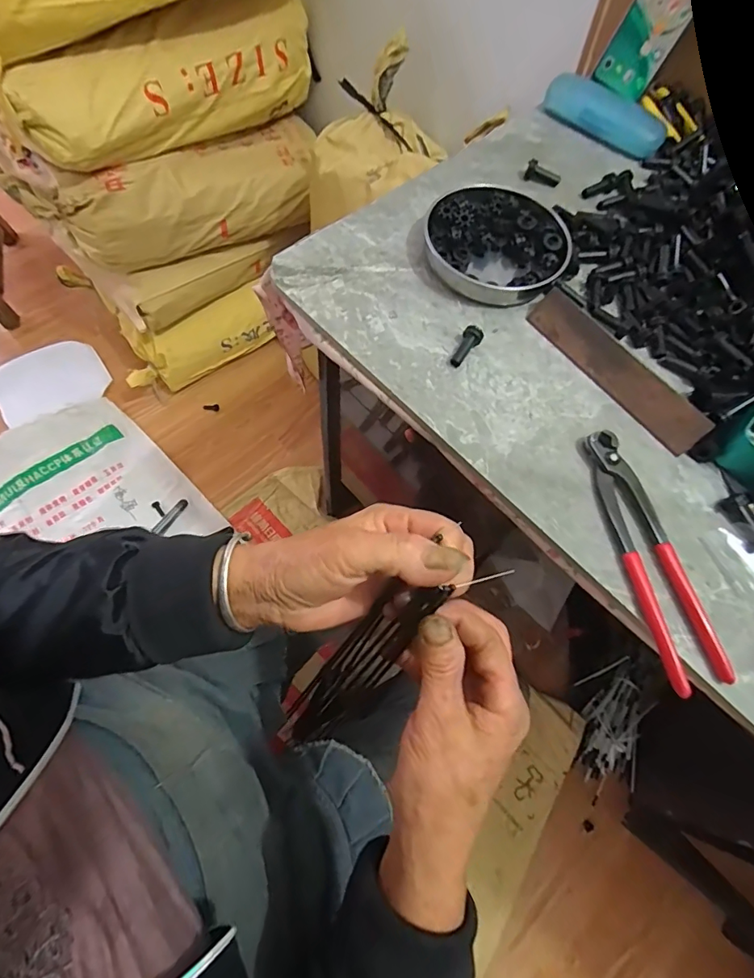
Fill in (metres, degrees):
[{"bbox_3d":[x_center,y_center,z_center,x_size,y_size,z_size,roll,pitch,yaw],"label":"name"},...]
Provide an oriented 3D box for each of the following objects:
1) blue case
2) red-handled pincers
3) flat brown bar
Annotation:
[{"bbox_3d":[0.275,-0.449,0.551,0.144,0.031,0.057,40,70,12],"label":"blue case"},{"bbox_3d":[0.202,0.046,0.349,0.041,0.015,0.194,-12,69,-10],"label":"red-handled pincers"},{"bbox_3d":[0.209,-0.106,0.408,0.179,0.035,0.004,51,30,16],"label":"flat brown bar"}]

